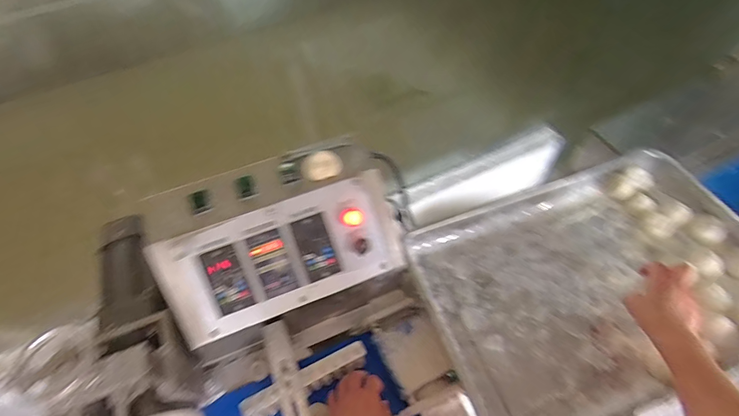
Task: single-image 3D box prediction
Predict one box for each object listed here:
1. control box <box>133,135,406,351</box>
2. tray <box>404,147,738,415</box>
[{"bbox_3d":[-0.138,0.039,0.607,0.359,0.129,0.208,-20,59,-11],"label":"control box"},{"bbox_3d":[0.373,0.113,0.647,0.540,0.069,0.374,-18,60,-8],"label":"tray"}]

